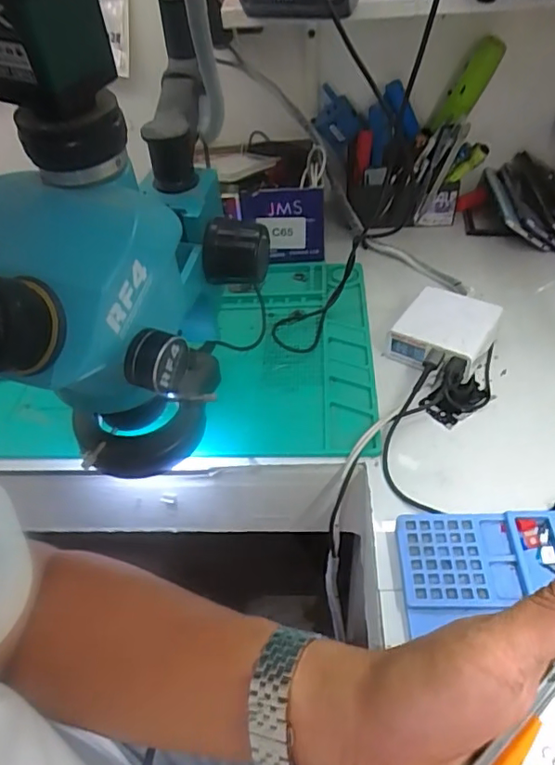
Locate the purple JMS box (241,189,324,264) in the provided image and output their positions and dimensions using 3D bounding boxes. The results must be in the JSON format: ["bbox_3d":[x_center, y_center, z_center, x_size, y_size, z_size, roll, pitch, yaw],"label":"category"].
[{"bbox_3d":[0.008,-0.185,0.658,0.097,0.100,0.014,-1,45,3],"label":"purple JMS box"}]

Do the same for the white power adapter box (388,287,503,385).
[{"bbox_3d":[0.171,-0.049,0.553,0.084,0.044,0.084,26,52,27],"label":"white power adapter box"}]

